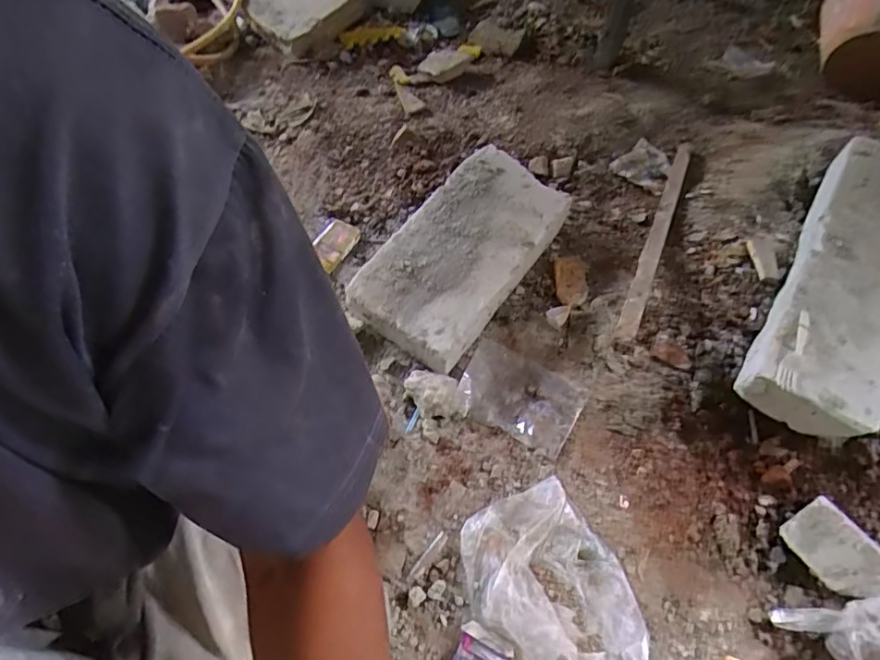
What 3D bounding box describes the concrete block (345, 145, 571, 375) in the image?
[{"bbox_3d":[0.043,-0.135,0.891,0.203,0.073,0.415,32,61,15],"label":"concrete block"}]

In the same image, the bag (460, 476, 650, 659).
[{"bbox_3d":[0.138,0.317,0.662,0.182,0.039,0.253,-21,62,-17],"label":"bag"}]

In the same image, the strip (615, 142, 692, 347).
[{"bbox_3d":[0.381,-0.184,0.954,0.030,0.035,0.635,25,47,11],"label":"strip"}]

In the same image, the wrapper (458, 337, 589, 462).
[{"bbox_3d":[0.114,0.099,0.820,0.176,0.016,0.119,26,69,20],"label":"wrapper"}]

